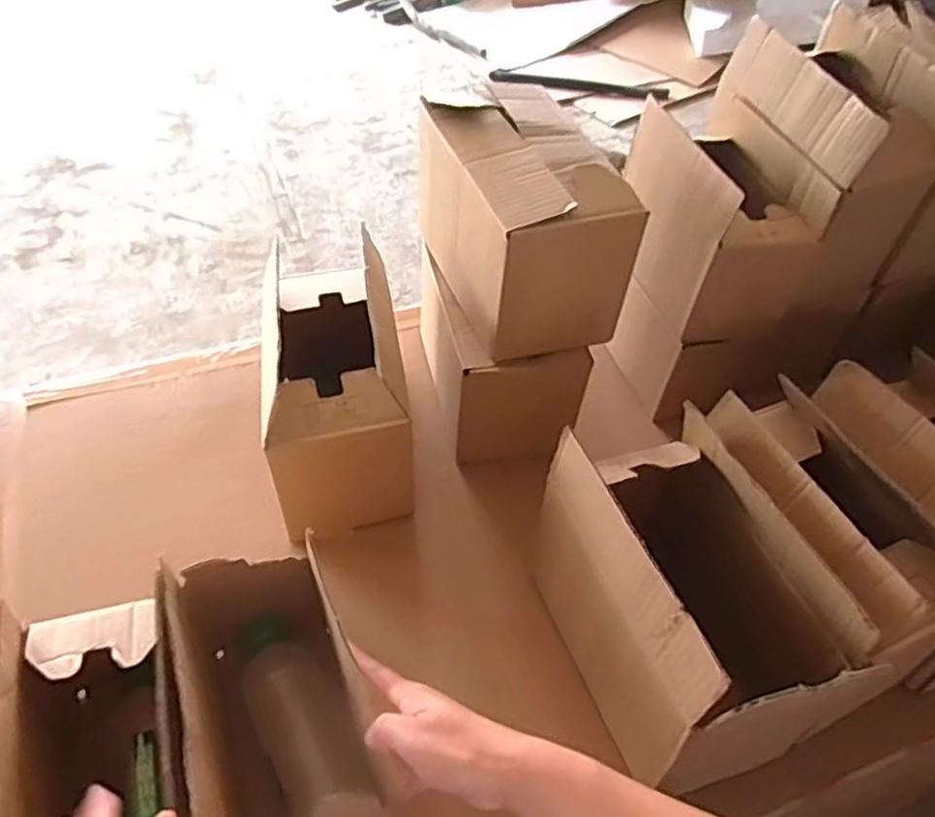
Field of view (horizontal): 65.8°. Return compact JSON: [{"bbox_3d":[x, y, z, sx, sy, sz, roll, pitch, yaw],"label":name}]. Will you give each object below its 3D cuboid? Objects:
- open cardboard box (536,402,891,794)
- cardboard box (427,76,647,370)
[{"bbox_3d":[0.166,0.159,0.598,0.135,0.238,0.214,-14,51,-15],"label":"open cardboard box"},{"bbox_3d":[0.052,-0.183,0.716,0.136,0.163,0.214,-15,51,-17],"label":"cardboard box"}]

